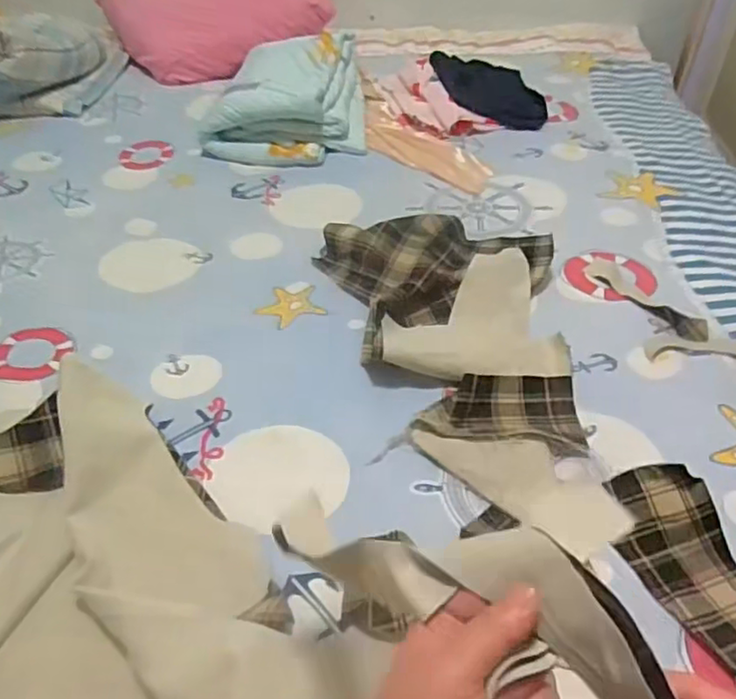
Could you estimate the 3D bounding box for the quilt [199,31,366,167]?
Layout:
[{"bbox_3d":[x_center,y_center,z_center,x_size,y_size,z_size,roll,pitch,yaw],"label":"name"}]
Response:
[{"bbox_3d":[-0.167,-0.532,1.317,0.317,0.116,0.379,-1,44,-1],"label":"quilt"}]

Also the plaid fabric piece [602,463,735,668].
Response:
[{"bbox_3d":[0.311,0.204,0.607,0.110,0.062,0.195,-3,44,-3],"label":"plaid fabric piece"}]

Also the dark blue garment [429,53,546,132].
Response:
[{"bbox_3d":[0.271,-0.601,1.426,0.228,0.057,0.351,-8,45,-8],"label":"dark blue garment"}]

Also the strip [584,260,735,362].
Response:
[{"bbox_3d":[0.439,-0.024,0.862,0.328,0.024,0.138,26,50,24],"label":"strip"}]

